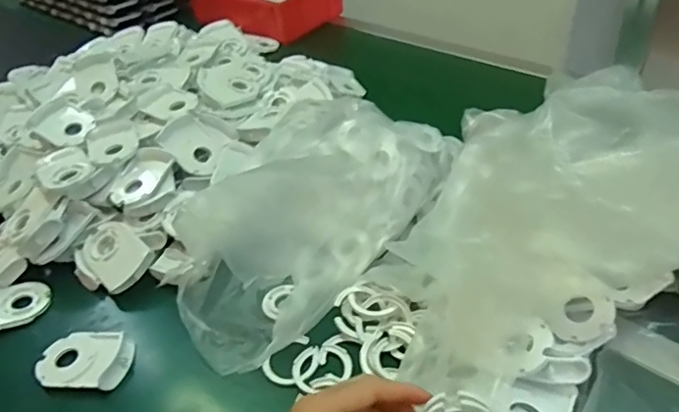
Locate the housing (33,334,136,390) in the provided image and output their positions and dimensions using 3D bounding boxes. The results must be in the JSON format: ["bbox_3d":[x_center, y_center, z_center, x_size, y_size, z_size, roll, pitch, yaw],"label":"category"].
[{"bbox_3d":[-0.232,0.141,0.501,0.084,0.020,0.056,0,40,7],"label":"housing"}]

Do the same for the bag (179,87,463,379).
[{"bbox_3d":[-0.045,-0.004,0.585,0.205,0.101,0.338,24,47,30],"label":"bag"}]

